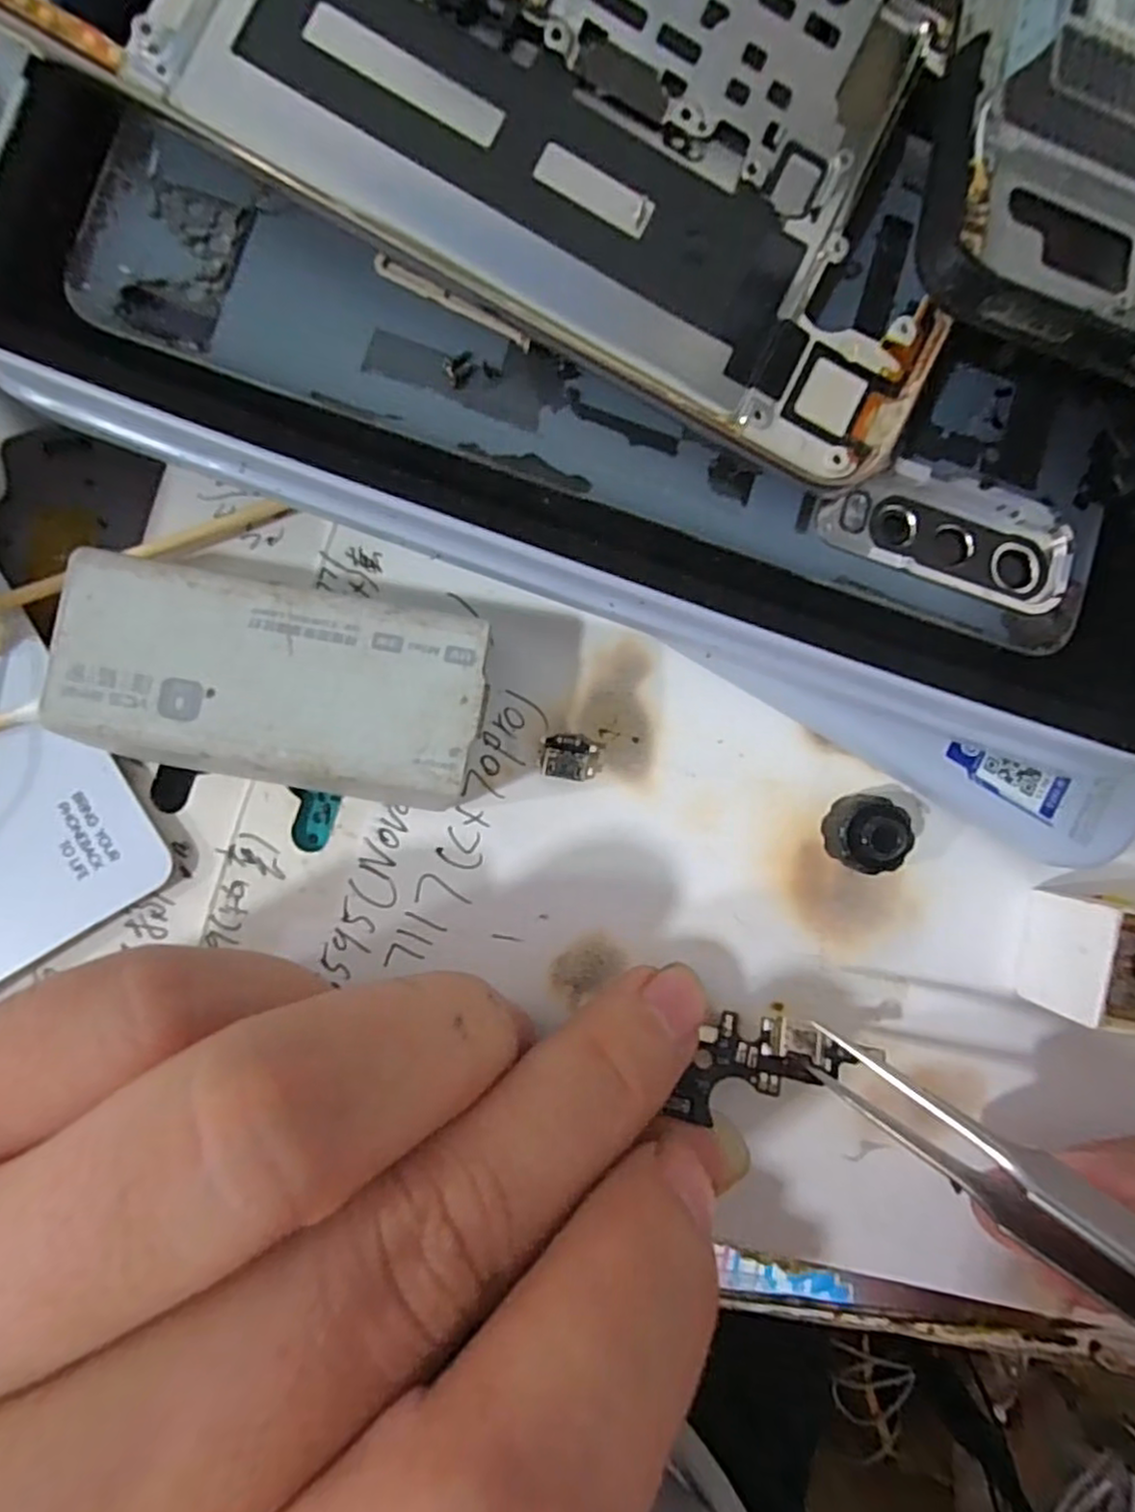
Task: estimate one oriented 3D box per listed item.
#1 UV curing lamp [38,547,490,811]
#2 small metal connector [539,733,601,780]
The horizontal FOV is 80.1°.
[{"bbox_3d":[-0.043,-0.011,0.103,0.059,0.018,0.028,10,87,-6],"label":"UV curing lamp"},{"bbox_3d":[0.000,0.000,0.117,0.010,0.004,0.008,9,88,-7],"label":"small metal connector"}]

